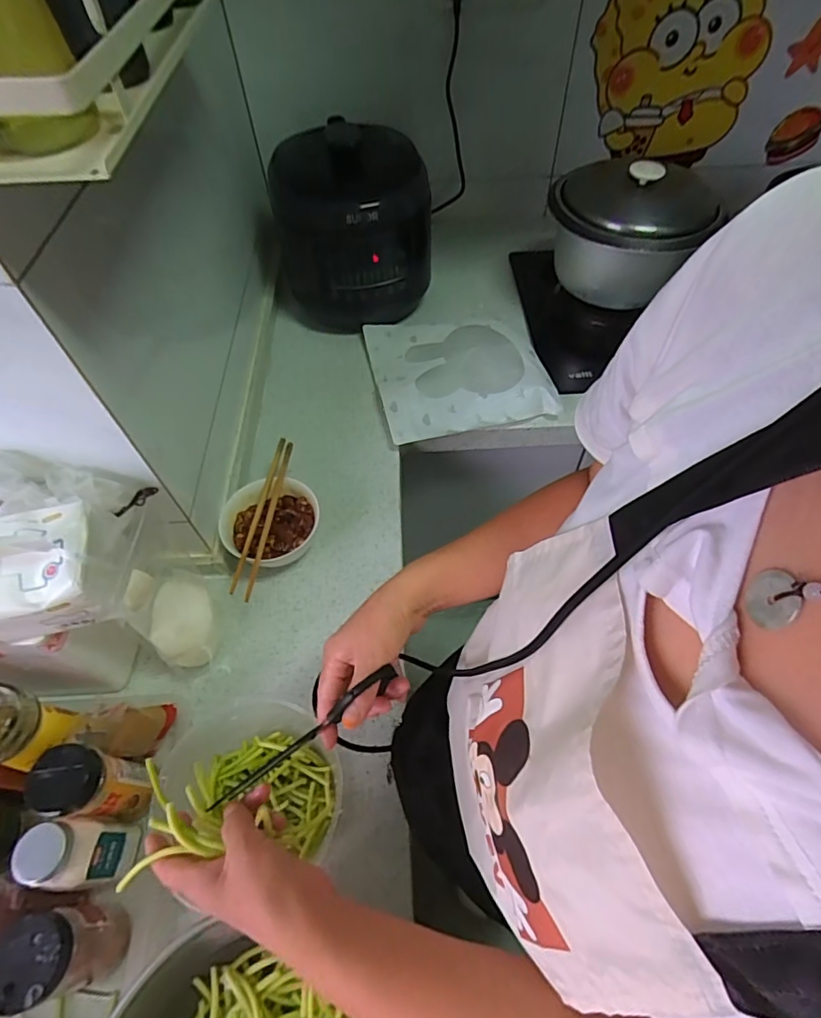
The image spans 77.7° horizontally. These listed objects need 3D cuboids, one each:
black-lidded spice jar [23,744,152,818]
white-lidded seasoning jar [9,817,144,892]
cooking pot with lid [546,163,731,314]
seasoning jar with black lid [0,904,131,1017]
[{"bbox_3d":[-0.288,0.252,0.465,0.049,0.125,0.054,7,55,6],"label":"black-lidded spice jar"},{"bbox_3d":[-0.294,0.308,0.456,0.052,0.108,0.052,-1,55,0],"label":"white-lidded seasoning jar"},{"bbox_3d":[0.347,-0.463,0.850,0.219,0.178,0.230,7,56,7],"label":"cooking pot with lid"},{"bbox_3d":[-0.289,0.368,0.425,0.056,0.110,0.056,0,55,1],"label":"seasoning jar with black lid"}]

